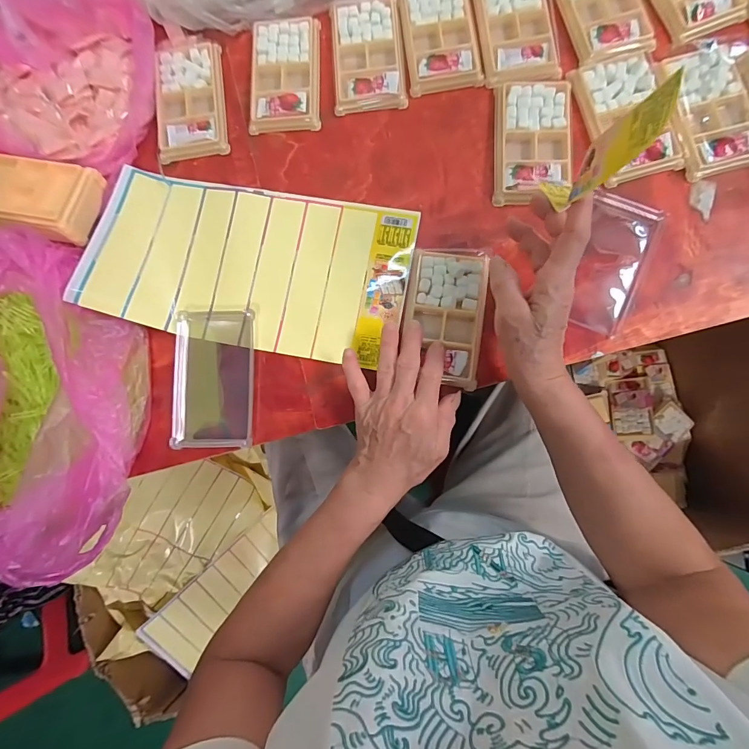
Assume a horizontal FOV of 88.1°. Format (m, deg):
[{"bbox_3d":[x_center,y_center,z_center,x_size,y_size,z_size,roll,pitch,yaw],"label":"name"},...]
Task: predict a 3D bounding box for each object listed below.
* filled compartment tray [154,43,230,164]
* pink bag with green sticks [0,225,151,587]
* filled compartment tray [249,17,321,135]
[{"bbox_3d":[-0.213,-0.319,0.445,0.077,0.011,0.140,-7,83,3],"label":"filled compartment tray"},{"bbox_3d":[-0.326,0.023,0.357,0.167,0.086,0.327,-7,83,3],"label":"pink bag with green sticks"},{"bbox_3d":[-0.102,-0.344,0.442,0.078,0.012,0.134,0,84,4],"label":"filled compartment tray"}]

